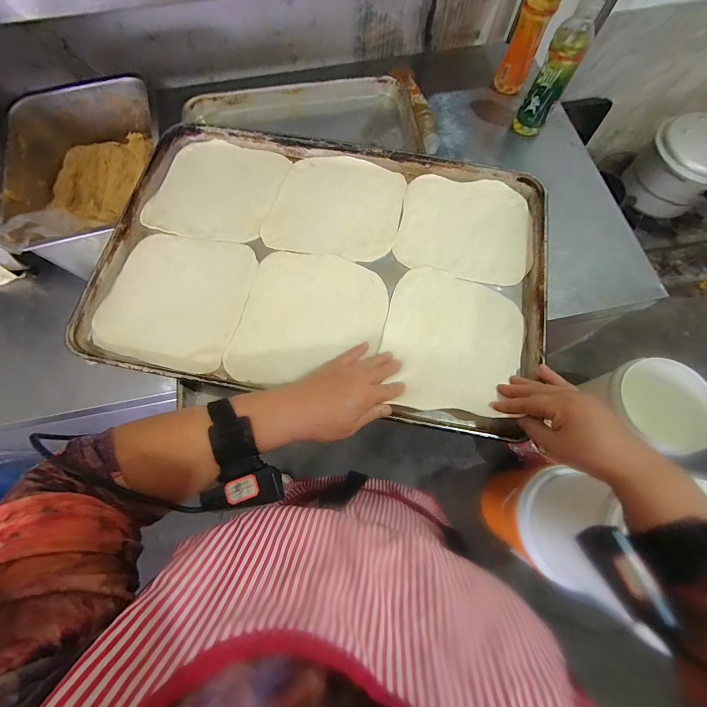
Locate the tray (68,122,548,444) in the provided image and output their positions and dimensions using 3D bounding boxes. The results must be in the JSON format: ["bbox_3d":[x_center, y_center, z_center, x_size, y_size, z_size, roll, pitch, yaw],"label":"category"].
[{"bbox_3d":[-0.039,-0.130,0.449,0.589,0.030,0.398,10,72,4],"label":"tray"}]

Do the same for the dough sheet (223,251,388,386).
[{"bbox_3d":[-0.056,-0.046,0.429,0.188,0.009,0.195,12,72,4],"label":"dough sheet"}]

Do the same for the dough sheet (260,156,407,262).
[{"bbox_3d":[-0.025,-0.226,0.483,0.192,0.011,0.176,11,72,4],"label":"dough sheet"}]

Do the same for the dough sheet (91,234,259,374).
[{"bbox_3d":[-0.245,-0.078,0.442,0.187,0.018,0.190,11,72,4],"label":"dough sheet"}]

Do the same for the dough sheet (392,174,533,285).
[{"bbox_3d":[0.167,-0.189,0.473,0.190,0.010,0.174,13,72,5],"label":"dough sheet"}]

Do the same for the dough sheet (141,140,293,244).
[{"bbox_3d":[-0.212,-0.256,0.495,0.185,0.009,0.182,11,72,4],"label":"dough sheet"}]

